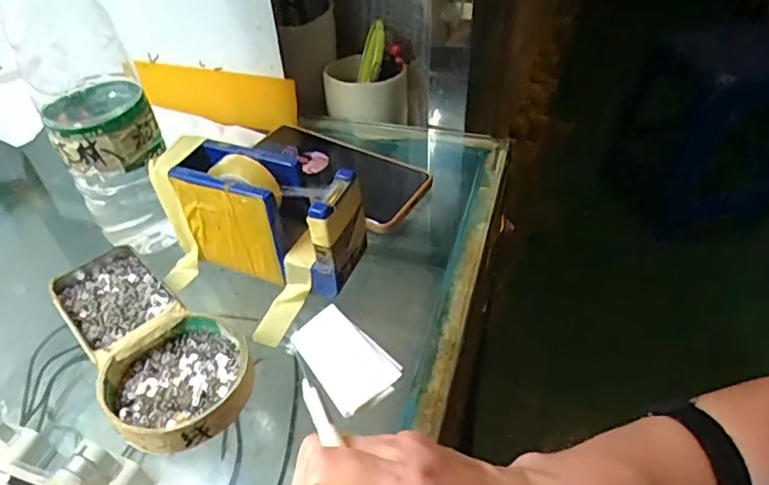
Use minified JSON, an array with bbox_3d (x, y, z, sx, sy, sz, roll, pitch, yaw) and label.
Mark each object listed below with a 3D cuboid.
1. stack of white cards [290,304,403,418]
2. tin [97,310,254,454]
[{"bbox_3d":[-0.024,0.069,0.334,0.042,0.009,0.068,-30,49,-25],"label":"stack of white cards"},{"bbox_3d":[-0.118,0.081,0.321,0.080,0.018,0.077,-2,43,2],"label":"tin"}]

